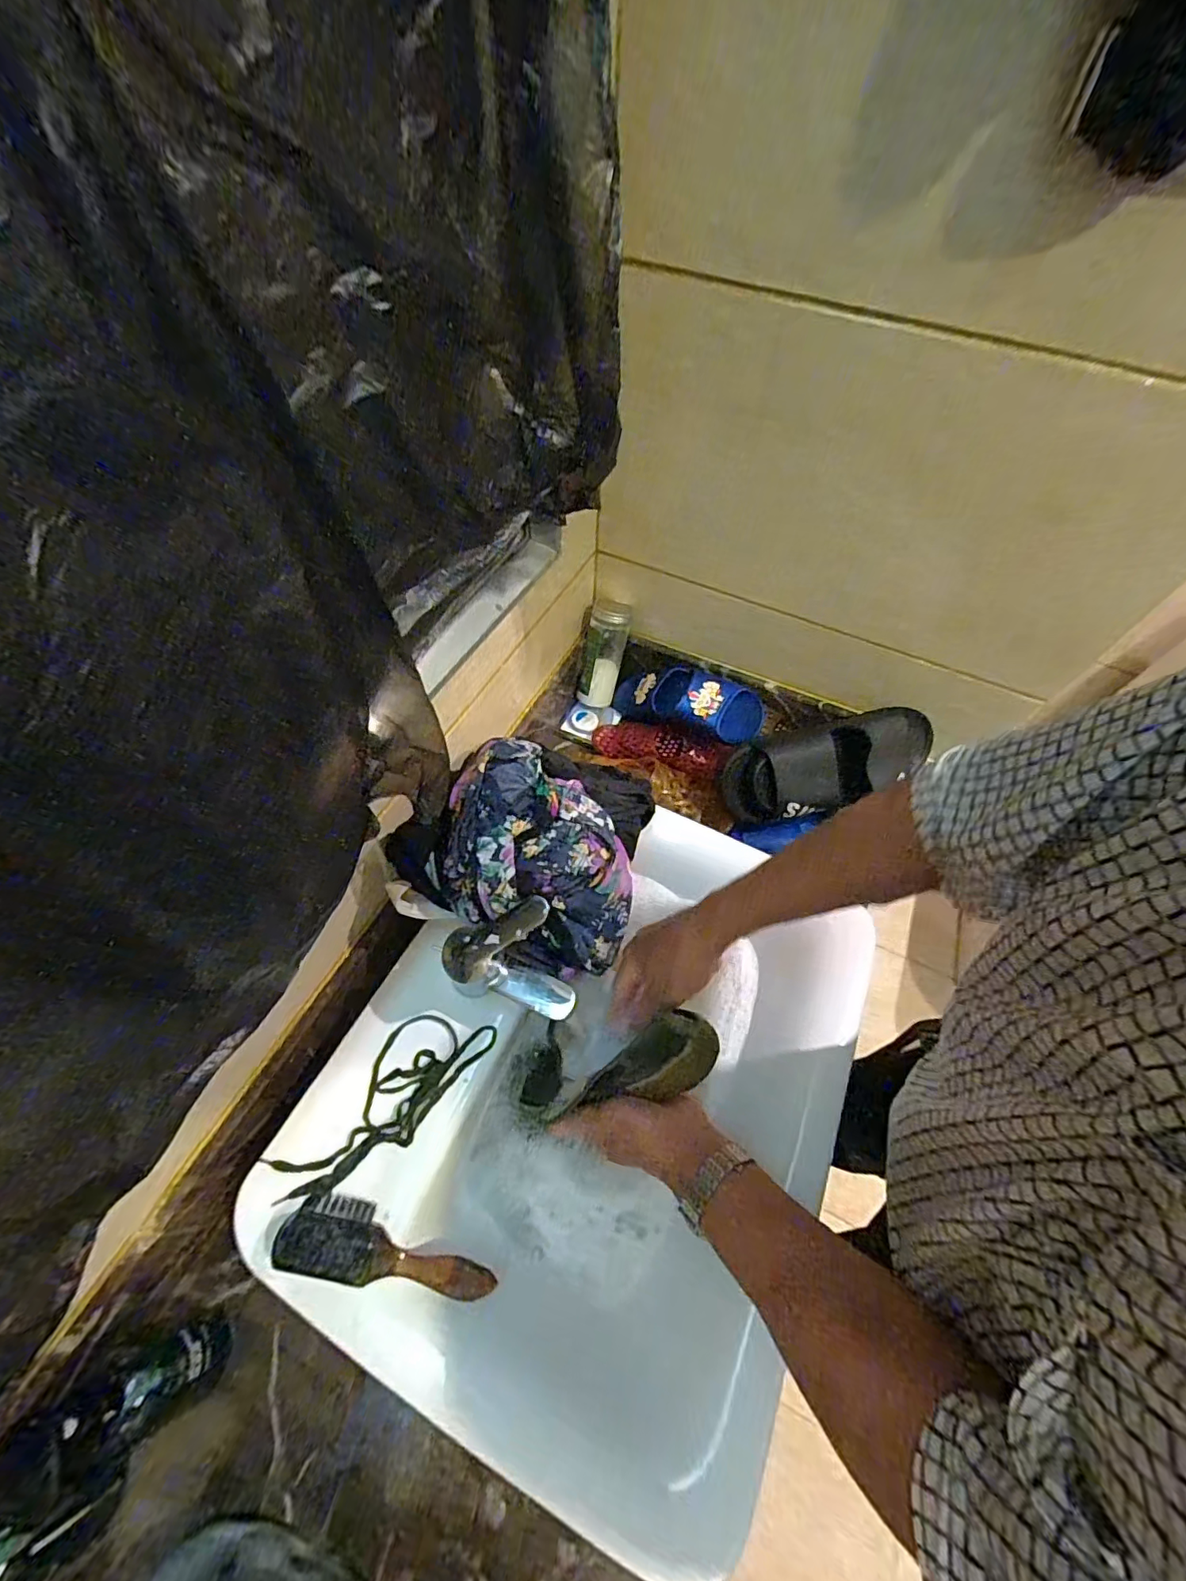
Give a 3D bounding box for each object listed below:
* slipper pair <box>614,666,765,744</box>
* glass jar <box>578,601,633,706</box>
[{"bbox_3d":[0.121,-0.133,0.775,0.245,0.074,0.084,18,54,41],"label":"slipper pair"},{"bbox_3d":[0.017,-0.205,0.824,0.056,0.155,0.058,8,33,-6],"label":"glass jar"}]

